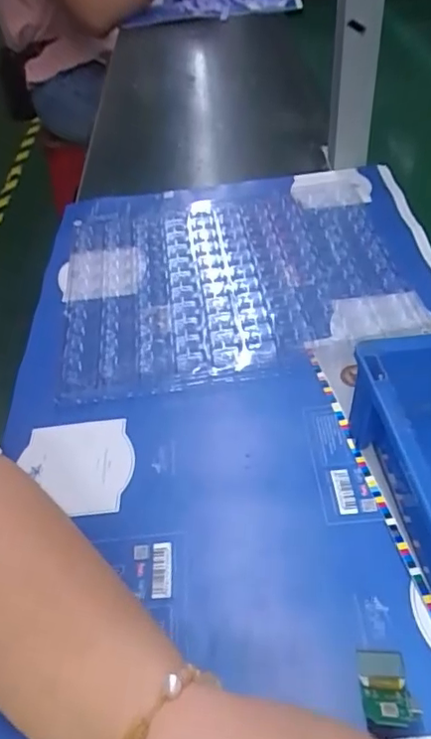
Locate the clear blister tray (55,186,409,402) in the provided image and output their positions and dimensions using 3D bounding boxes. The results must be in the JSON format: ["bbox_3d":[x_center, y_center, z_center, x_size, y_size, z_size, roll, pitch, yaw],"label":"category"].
[{"bbox_3d":[0.018,-0.090,0.521,0.303,0.024,0.252,-10,46,-4],"label":"clear blister tray"}]

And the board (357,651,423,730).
[{"bbox_3d":[0.082,0.152,0.275,0.023,0.005,0.036,-6,23,6],"label":"board"}]

